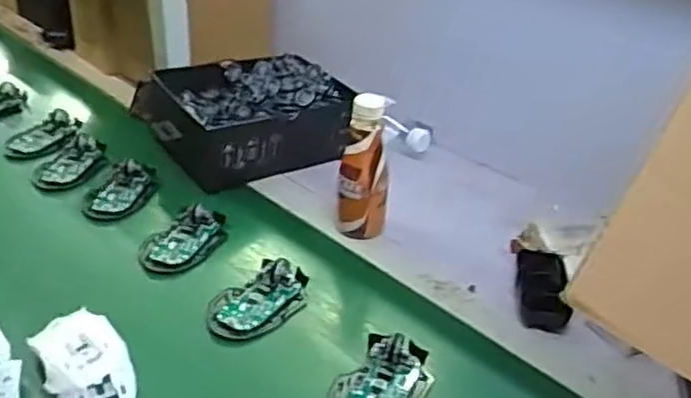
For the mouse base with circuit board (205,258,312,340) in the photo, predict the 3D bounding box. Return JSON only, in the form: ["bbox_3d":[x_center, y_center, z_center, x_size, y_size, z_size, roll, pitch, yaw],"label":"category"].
[{"bbox_3d":[-0.084,0.097,0.710,0.068,0.026,0.113,29,40,35],"label":"mouse base with circuit board"}]

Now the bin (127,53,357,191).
[{"bbox_3d":[-0.143,-0.120,0.997,0.250,0.093,0.238,-14,35,-25],"label":"bin"}]

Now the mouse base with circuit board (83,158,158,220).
[{"bbox_3d":[-0.278,-0.016,0.877,0.070,0.026,0.113,7,32,6],"label":"mouse base with circuit board"}]

